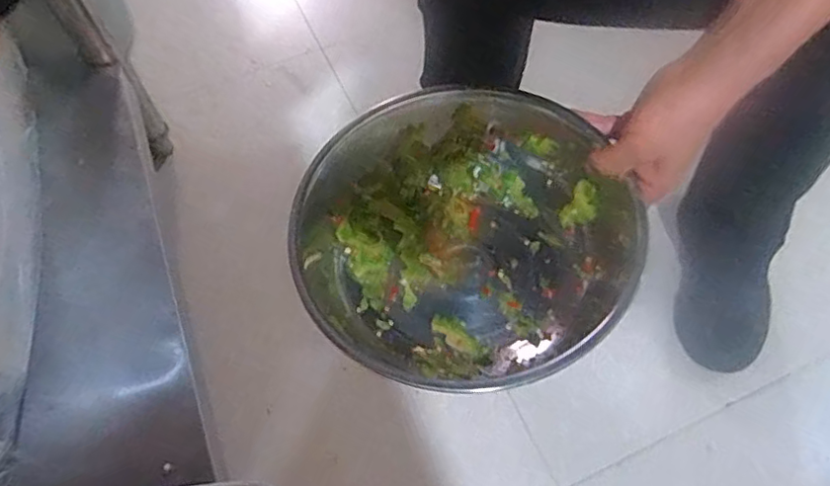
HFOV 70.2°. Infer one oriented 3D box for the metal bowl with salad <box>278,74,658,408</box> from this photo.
[{"bbox_3d":[0.039,-0.006,0.479,0.251,0.092,0.238,0,59,0],"label":"metal bowl with salad"}]

